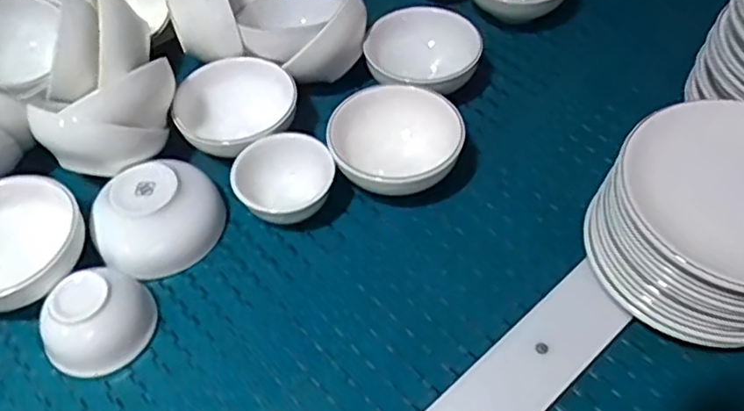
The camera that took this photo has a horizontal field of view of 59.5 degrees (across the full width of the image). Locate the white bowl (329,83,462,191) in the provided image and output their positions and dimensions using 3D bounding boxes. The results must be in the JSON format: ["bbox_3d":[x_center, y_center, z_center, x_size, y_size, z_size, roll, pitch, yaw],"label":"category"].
[{"bbox_3d":[0.021,-0.060,0.588,0.111,0.052,0.106,-1,51,2],"label":"white bowl"}]

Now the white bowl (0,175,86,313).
[{"bbox_3d":[-0.296,0.036,0.538,0.118,0.054,0.106,-29,56,-18],"label":"white bowl"}]

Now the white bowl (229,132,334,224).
[{"bbox_3d":[-0.075,-0.018,0.568,0.081,0.054,0.067,-4,51,-1],"label":"white bowl"}]

